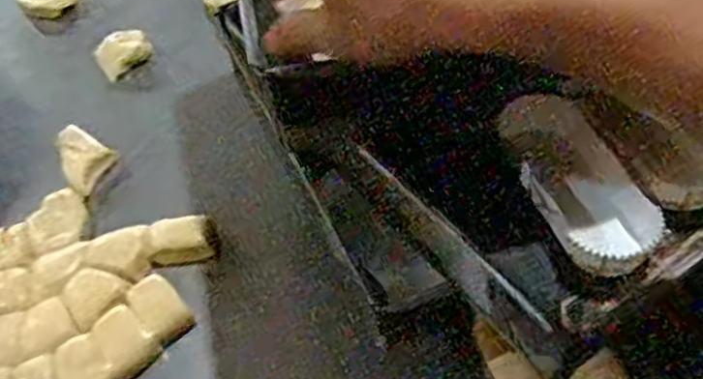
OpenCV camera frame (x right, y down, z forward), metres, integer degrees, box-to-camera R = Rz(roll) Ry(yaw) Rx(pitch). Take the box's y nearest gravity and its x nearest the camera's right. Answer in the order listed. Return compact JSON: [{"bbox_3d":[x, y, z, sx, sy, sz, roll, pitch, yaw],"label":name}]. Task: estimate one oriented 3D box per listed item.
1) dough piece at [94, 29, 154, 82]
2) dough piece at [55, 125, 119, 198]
[{"bbox_3d":[-0.264,-0.158,0.822,0.061,0.026,0.047,-36,58,-21],"label":"dough piece"},{"bbox_3d":[-0.270,-0.030,0.729,0.051,0.028,0.092,-31,56,-18],"label":"dough piece"}]

